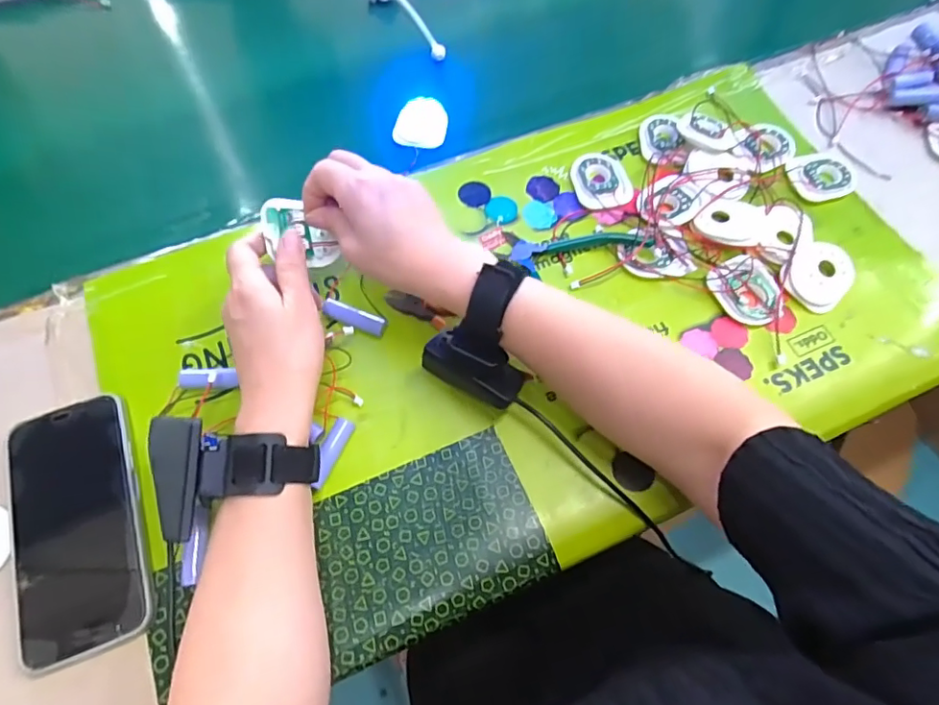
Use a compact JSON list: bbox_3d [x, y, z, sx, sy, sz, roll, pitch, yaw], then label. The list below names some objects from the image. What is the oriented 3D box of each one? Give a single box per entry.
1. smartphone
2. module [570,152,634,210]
[{"bbox_3d":[-0.253,0.108,0.348,0.076,0.010,0.159,-18,66,-9],"label":"smartphone"},{"bbox_3d":[0.114,-0.151,0.472,0.049,0.014,0.063,-32,69,-15],"label":"module"}]

